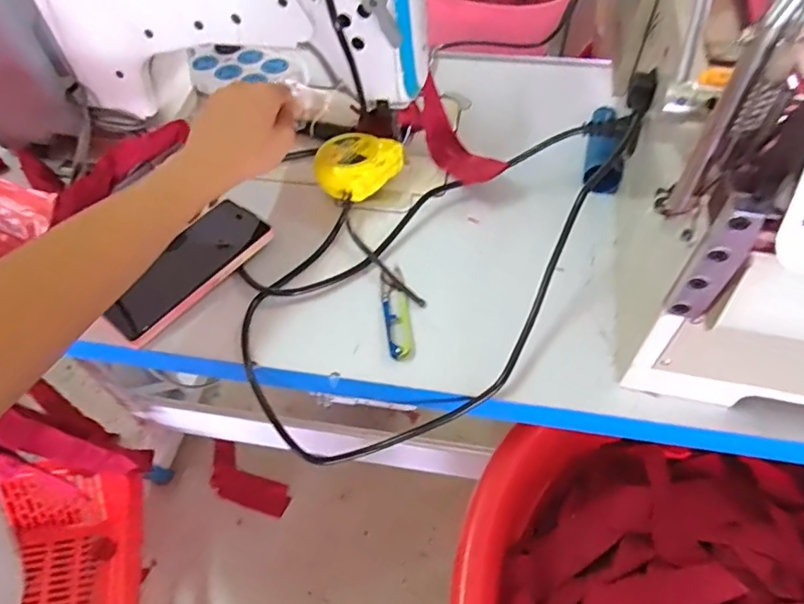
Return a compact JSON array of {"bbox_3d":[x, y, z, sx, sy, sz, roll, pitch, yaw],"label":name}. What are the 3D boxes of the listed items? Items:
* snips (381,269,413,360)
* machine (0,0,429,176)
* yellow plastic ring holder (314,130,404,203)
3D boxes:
[{"bbox_3d":[-0.005,0.006,0.470,0.022,0.010,0.095,-6,54,-2],"label":"snips"},{"bbox_3d":[-0.214,-0.291,0.546,0.478,0.229,0.195,-1,54,10],"label":"machine"},{"bbox_3d":[-0.049,-0.141,0.561,0.088,0.046,0.088,32,61,22],"label":"yellow plastic ring holder"}]

